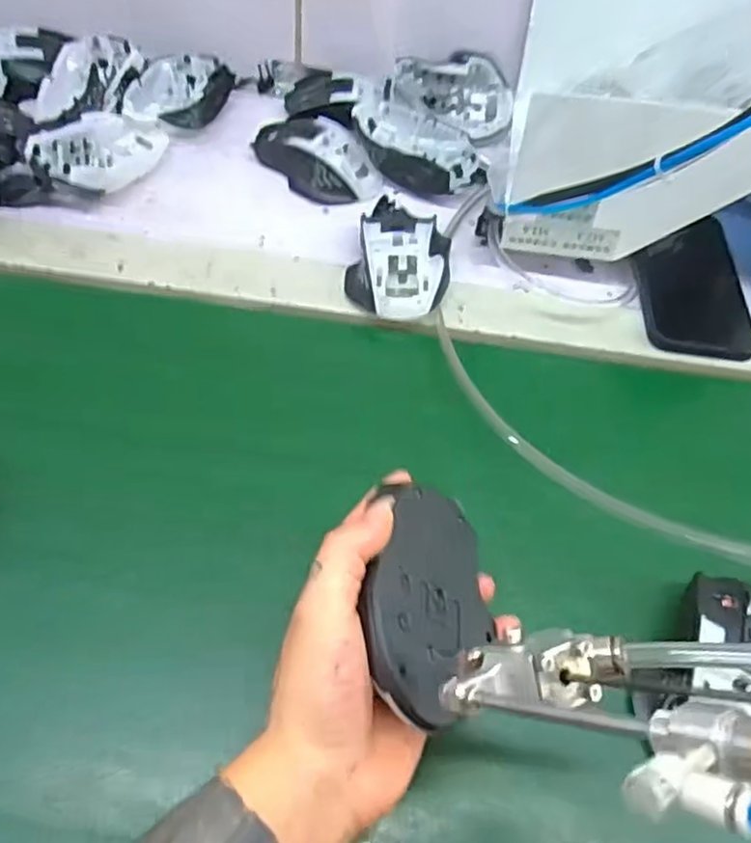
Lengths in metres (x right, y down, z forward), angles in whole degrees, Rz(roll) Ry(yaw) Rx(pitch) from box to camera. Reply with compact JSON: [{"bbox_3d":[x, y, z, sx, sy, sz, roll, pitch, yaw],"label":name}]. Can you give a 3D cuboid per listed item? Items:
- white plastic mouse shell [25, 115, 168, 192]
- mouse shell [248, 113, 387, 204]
[{"bbox_3d":[-0.221,-0.215,0.548,0.062,0.041,0.112,25,59,11],"label":"white plastic mouse shell"},{"bbox_3d":[-0.051,-0.224,0.581,0.111,0.030,0.059,35,62,16],"label":"mouse shell"}]

